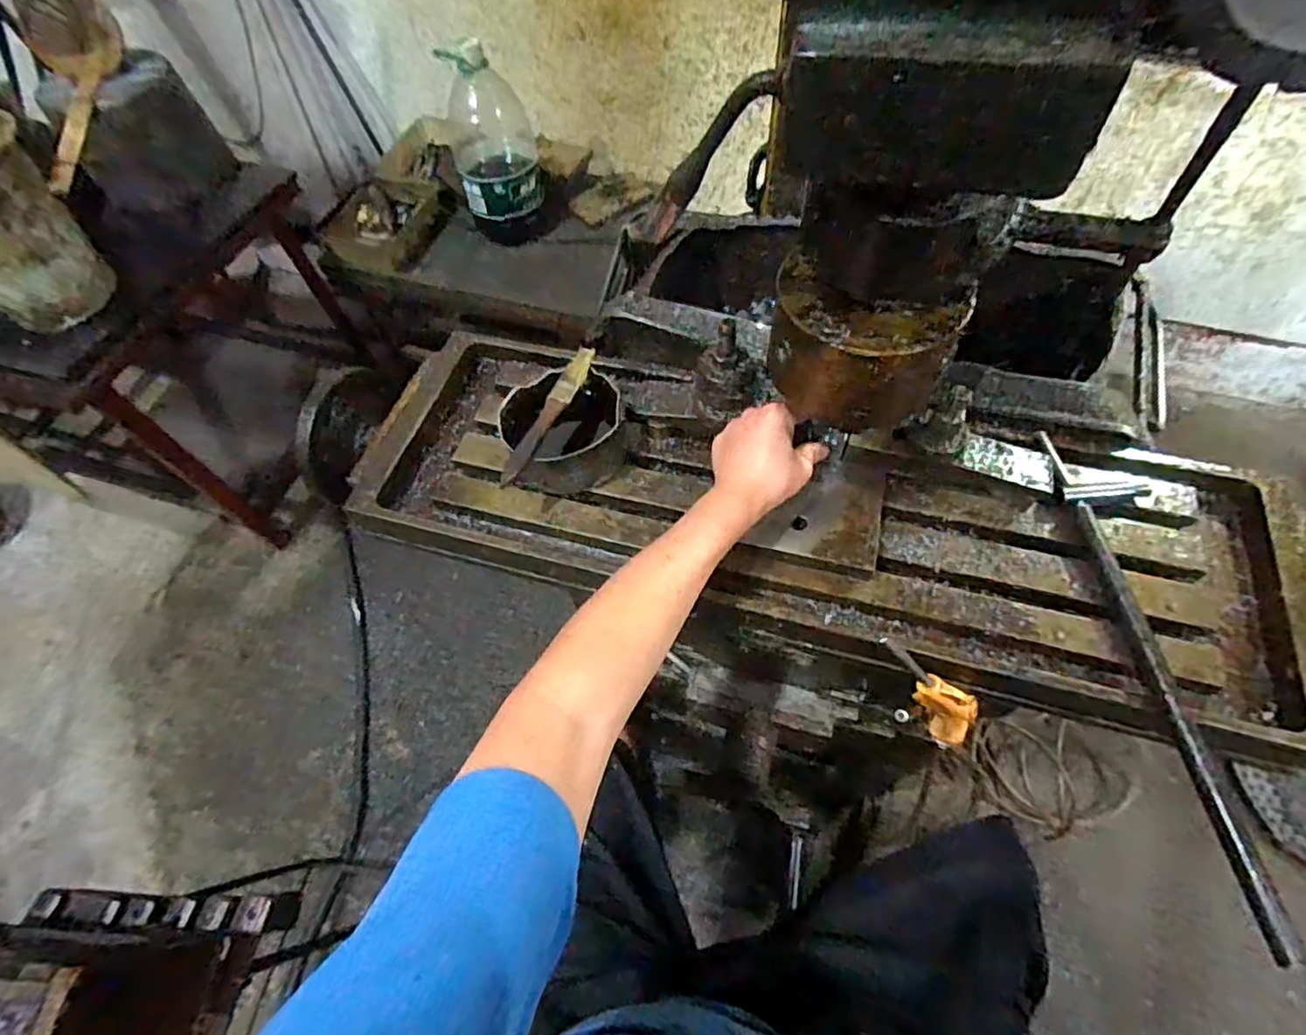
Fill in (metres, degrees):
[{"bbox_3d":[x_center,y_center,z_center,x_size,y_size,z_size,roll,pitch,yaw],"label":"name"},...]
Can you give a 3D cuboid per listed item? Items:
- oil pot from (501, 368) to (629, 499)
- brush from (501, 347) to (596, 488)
[{"bbox_3d":[-0.080,-0.077,0.559,0.109,0.061,0.103,-1,61,2],"label":"oil pot"},{"bbox_3d":[-0.089,-0.090,0.534,0.020,0.020,0.153,21,64,14],"label":"brush"}]

